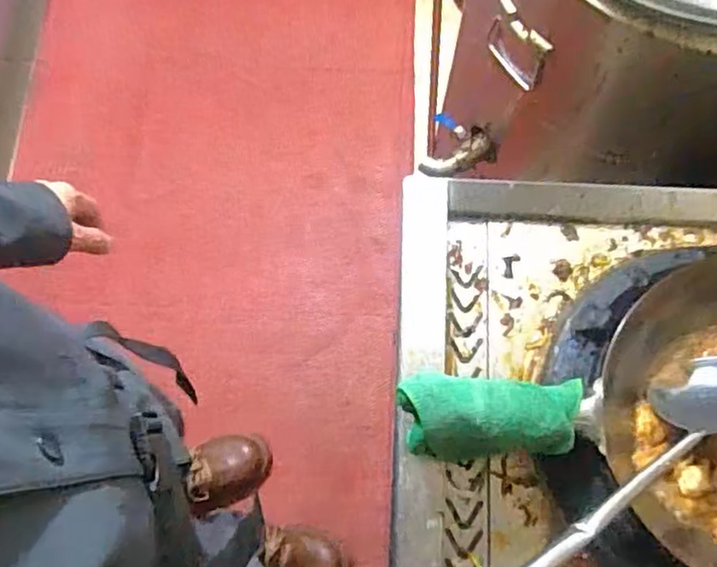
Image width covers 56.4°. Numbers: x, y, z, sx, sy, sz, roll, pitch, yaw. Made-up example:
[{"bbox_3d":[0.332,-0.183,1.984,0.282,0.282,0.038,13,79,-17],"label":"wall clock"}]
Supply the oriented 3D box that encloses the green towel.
[{"bbox_3d":[0.118,0.122,0.606,0.165,0.063,0.075,3,74,2],"label":"green towel"}]

